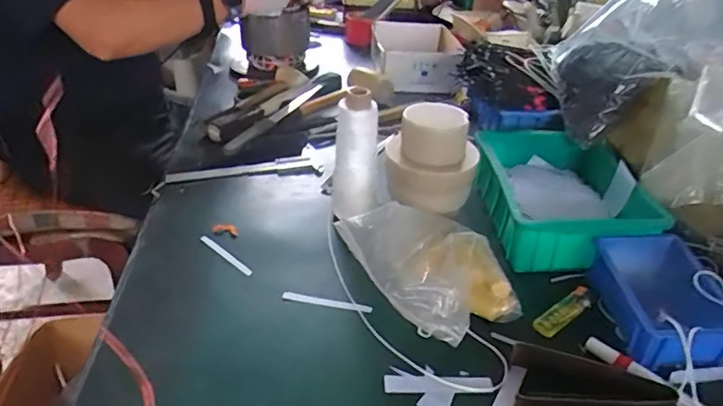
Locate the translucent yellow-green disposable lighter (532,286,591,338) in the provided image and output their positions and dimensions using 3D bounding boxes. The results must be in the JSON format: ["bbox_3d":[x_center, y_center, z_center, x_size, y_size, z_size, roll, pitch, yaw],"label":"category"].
[{"bbox_3d":[0.209,0.112,0.559,0.078,0.015,0.020,-23,39,-31],"label":"translucent yellow-green disposable lighter"}]

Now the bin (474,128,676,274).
[{"bbox_3d":[0.253,-0.011,0.695,0.182,0.075,0.245,-2,33,-1],"label":"bin"}]

